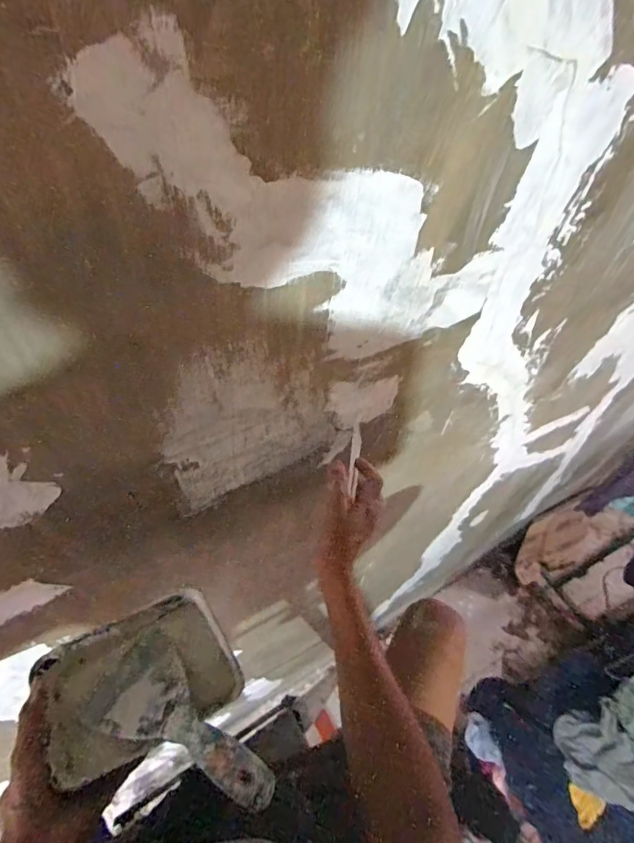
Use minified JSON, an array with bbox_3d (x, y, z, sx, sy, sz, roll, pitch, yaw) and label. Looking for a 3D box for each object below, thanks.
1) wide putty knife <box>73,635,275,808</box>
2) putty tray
[{"bbox_3d":[-0.118,0.266,0.406,0.206,0.019,0.086,10,49,37],"label":"wide putty knife"},{"bbox_3d":[-0.170,0.244,0.447,0.166,0.044,0.124,-21,58,-18],"label":"putty tray"}]

